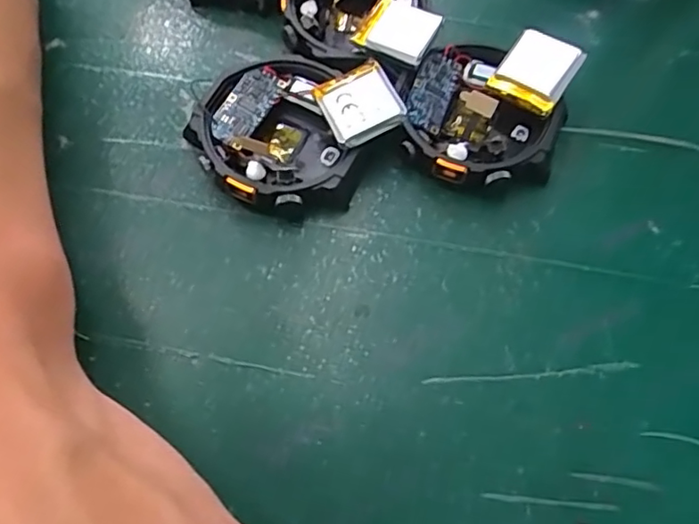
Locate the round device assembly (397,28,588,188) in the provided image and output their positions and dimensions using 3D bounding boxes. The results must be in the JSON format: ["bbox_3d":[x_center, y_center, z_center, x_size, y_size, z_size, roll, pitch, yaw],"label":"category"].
[{"bbox_3d":[0.041,-0.046,0.180,0.044,0.021,0.048,0,65,0],"label":"round device assembly"}]

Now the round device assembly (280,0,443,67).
[{"bbox_3d":[0.004,-0.084,0.196,0.049,0.013,0.047,1,65,-1],"label":"round device assembly"}]

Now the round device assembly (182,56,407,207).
[{"bbox_3d":[-0.018,-0.041,0.178,0.049,0.017,0.052,0,65,0],"label":"round device assembly"}]

